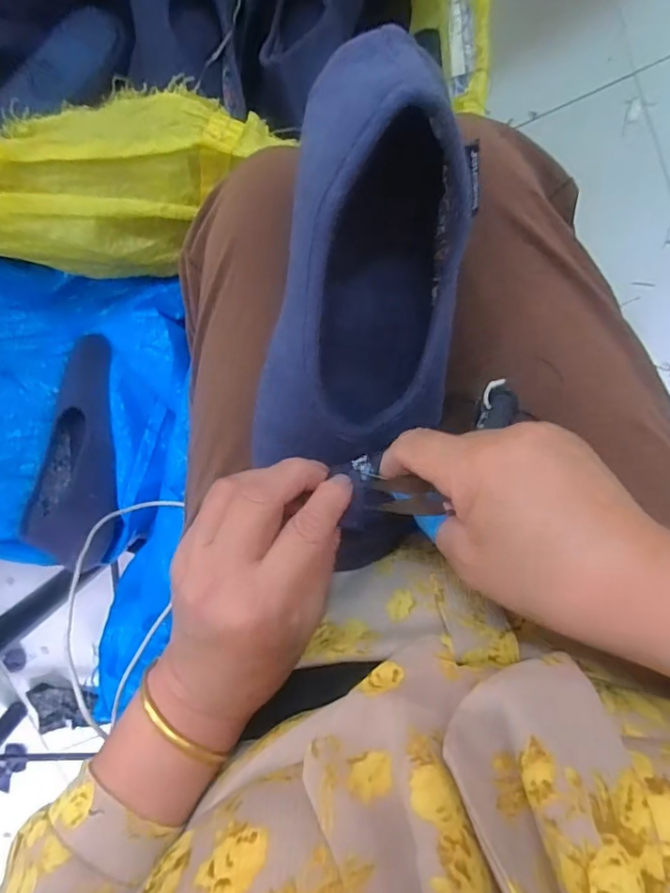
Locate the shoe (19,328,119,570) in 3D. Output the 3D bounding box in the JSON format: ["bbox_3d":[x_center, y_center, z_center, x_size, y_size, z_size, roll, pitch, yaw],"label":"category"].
[{"bbox_3d":[-0.275,0.005,0.561,0.095,0.067,0.238,-2,76,2],"label":"shoe"}]

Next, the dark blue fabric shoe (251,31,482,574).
[{"bbox_3d":[0.012,-0.054,0.256,0.094,0.061,0.240,5,112,0],"label":"dark blue fabric shoe"}]

